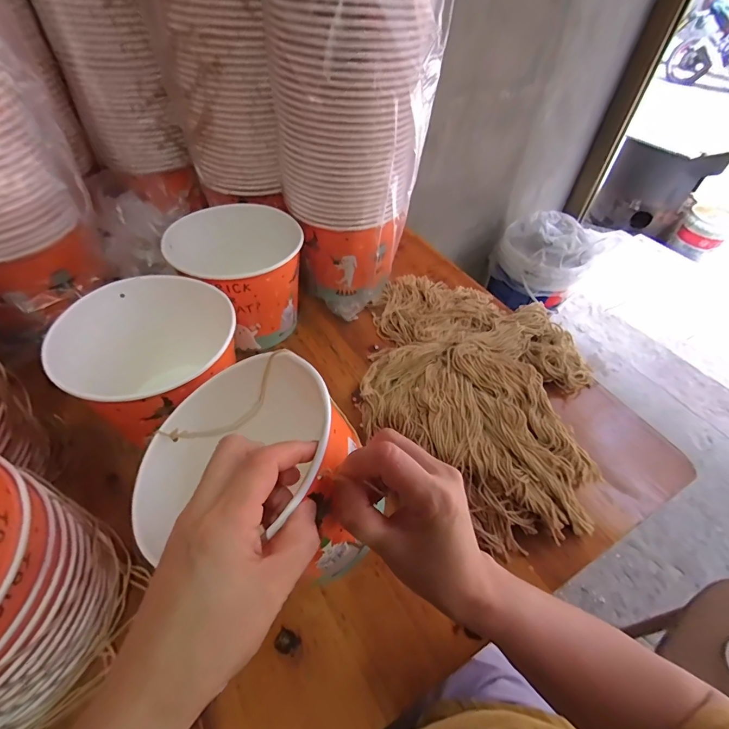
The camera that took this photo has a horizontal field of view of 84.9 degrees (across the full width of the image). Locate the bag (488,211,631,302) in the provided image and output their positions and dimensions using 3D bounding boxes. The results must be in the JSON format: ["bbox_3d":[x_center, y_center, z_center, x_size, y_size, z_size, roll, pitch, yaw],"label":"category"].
[{"bbox_3d":[0.626,-0.376,1.369,0.347,0.202,0.220,26,52,18],"label":"bag"}]

